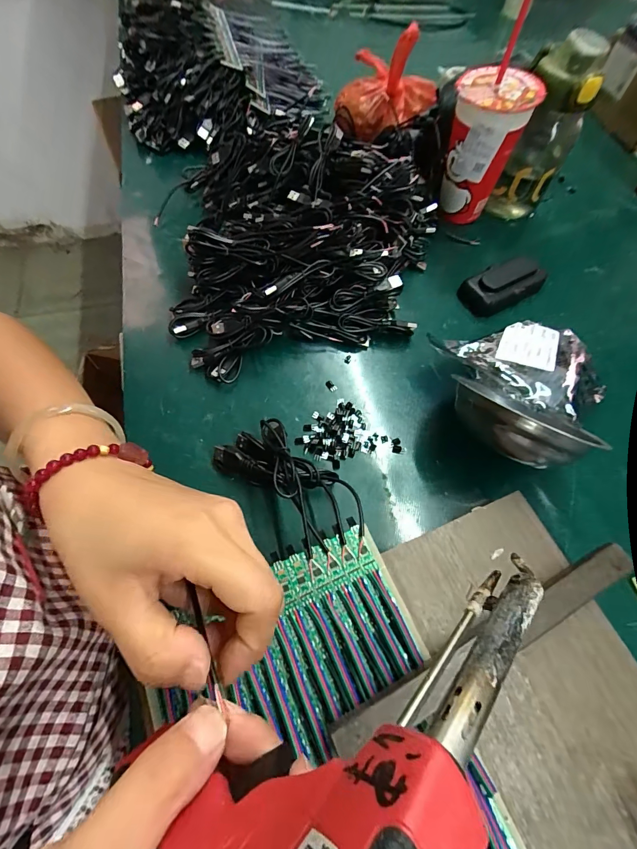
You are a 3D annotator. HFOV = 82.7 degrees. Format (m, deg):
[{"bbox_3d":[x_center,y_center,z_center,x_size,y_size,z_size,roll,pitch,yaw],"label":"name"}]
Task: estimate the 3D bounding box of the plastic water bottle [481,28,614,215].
[{"bbox_3d":[0.278,-0.356,0.451,0.081,0.168,0.085,7,64,1],"label":"plastic water bottle"}]

